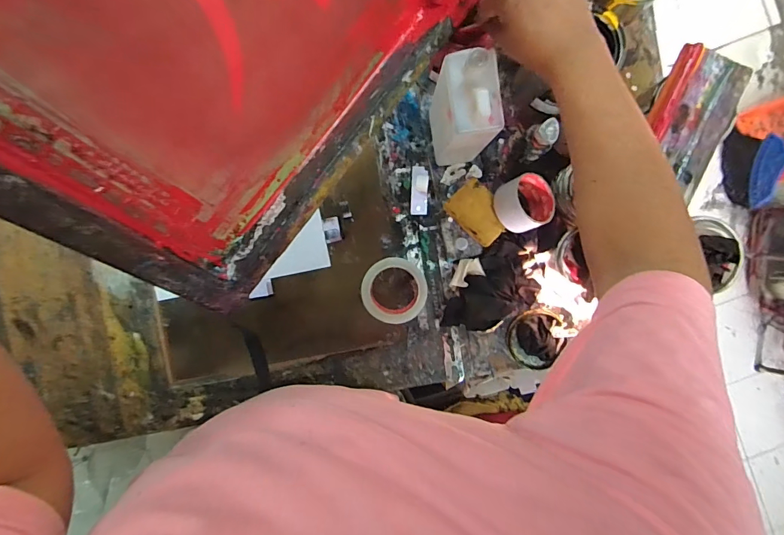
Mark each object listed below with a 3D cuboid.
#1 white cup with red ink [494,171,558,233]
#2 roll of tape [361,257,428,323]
[{"bbox_3d":[0.205,-0.100,0.625,0.083,0.051,0.083,6,77,-25],"label":"white cup with red ink"},{"bbox_3d":[0.004,0.036,0.663,0.102,0.054,0.101,0,92,-1],"label":"roll of tape"}]

